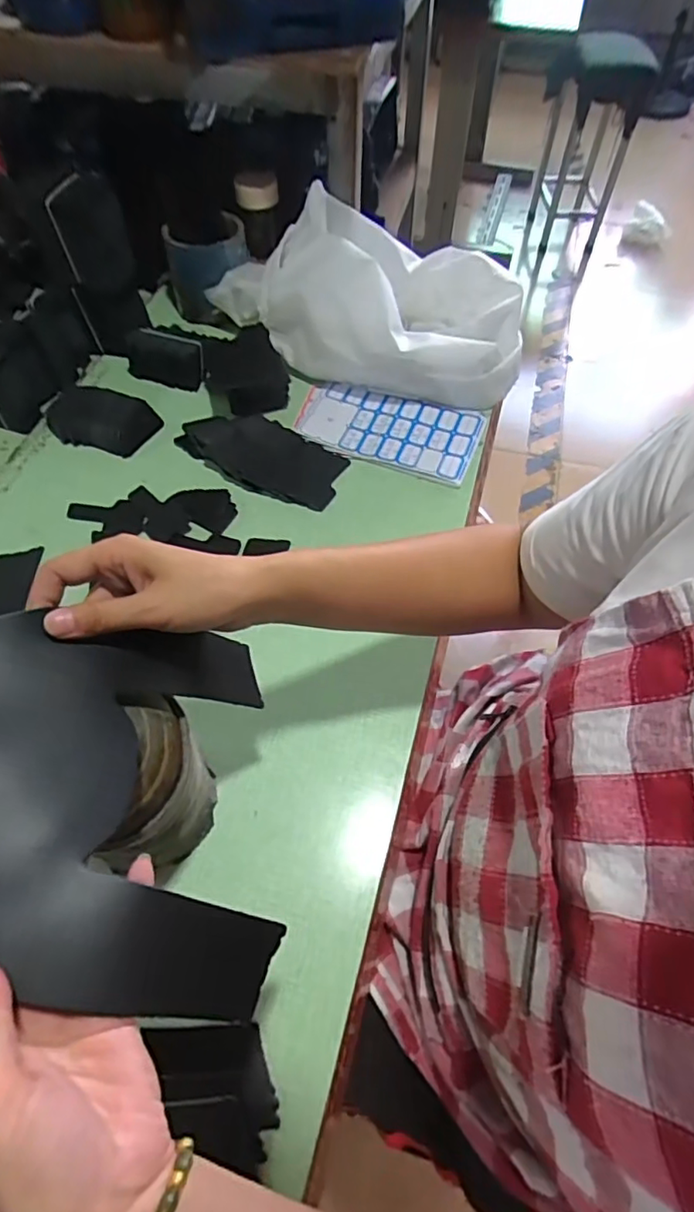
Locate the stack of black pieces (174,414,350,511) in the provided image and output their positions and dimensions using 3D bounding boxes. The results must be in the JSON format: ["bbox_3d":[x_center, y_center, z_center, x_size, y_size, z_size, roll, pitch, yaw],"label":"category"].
[{"bbox_3d":[-0.100,-0.179,0.675,0.195,0.022,0.102,26,61,14],"label":"stack of black pieces"}]

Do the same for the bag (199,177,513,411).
[{"bbox_3d":[0.045,-0.395,0.739,0.371,0.135,0.225,31,63,17],"label":"bag"}]

